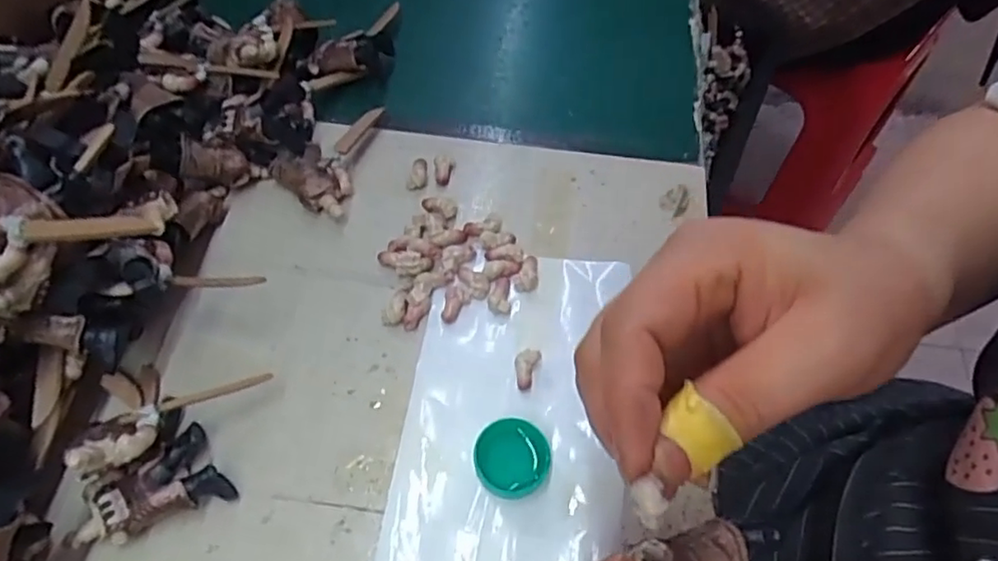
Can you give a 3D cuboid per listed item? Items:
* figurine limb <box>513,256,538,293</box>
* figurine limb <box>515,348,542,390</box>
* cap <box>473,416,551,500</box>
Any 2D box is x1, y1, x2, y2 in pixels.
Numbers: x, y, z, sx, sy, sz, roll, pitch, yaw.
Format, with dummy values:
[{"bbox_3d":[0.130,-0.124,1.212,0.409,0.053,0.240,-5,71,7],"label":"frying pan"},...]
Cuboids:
[{"bbox_3d":[0.015,-0.004,0.322,0.012,0.010,0.019,10,60,2],"label":"figurine limb"},{"bbox_3d":[0.012,0.041,0.297,0.011,0.010,0.019,20,61,8],"label":"figurine limb"},{"bbox_3d":[0.005,0.078,0.274,0.032,0.011,0.032,1,60,-2],"label":"cap"}]

